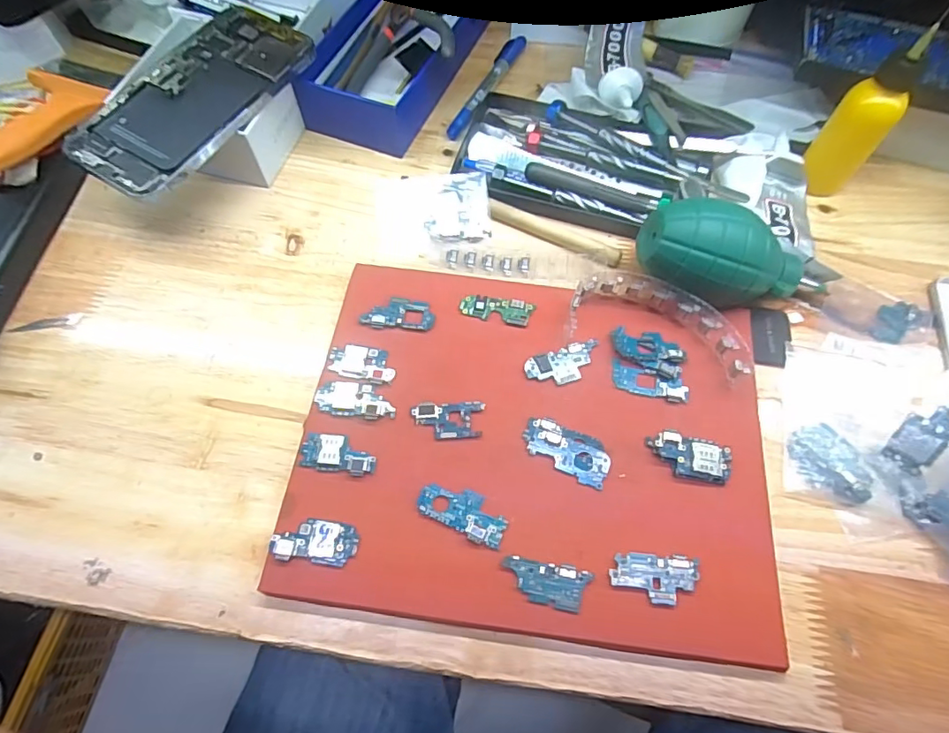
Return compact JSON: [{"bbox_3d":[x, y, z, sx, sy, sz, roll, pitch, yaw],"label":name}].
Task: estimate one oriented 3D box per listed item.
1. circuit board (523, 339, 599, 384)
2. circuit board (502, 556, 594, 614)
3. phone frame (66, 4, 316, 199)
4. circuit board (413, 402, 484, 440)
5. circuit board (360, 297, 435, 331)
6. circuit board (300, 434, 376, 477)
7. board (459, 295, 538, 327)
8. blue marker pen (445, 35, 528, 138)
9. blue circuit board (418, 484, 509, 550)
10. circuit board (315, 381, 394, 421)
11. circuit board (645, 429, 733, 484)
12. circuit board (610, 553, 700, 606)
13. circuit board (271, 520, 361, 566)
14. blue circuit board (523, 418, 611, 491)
[{"bbox_3d":[0.053,-0.002,0.297,0.046,0.004,0.020,-19,66,-10],"label":"circuit board"},{"bbox_3d":[0.034,0.103,0.245,0.041,0.004,0.019,11,65,4],"label":"circuit board"},{"bbox_3d":[-0.183,-0.177,0.334,0.082,0.010,0.157,29,67,12],"label":"phone frame"},{"bbox_3d":[-0.014,0.029,0.280,0.038,0.004,0.021,-1,64,-2],"label":"circuit board"},{"bbox_3d":[-0.046,-0.033,0.308,0.043,0.004,0.021,3,64,0],"label":"circuit board"},{"bbox_3d":[-0.071,0.046,0.269,0.038,0.004,0.019,8,65,2],"label":"circuit board"},{"bbox_3d":[0.014,-0.036,0.312,0.044,0.004,0.016,9,65,3],"label":"board"},{"bbox_3d":[0.011,-0.229,0.416,0.014,0.011,0.131,24,66,10],"label":"blue marker pen"},{"bbox_3d":[-0.005,0.073,0.259,0.045,0.004,0.021,25,66,10],"label":"blue circuit board"},{"bbox_3d":[-0.065,0.018,0.282,0.043,0.004,0.020,8,64,2],"label":"circuit board"},{"bbox_3d":[0.115,0.048,0.273,0.042,0.007,0.023,9,65,3],"label":"circuit board"},{"bbox_3d":[0.087,0.102,0.247,0.042,0.004,0.022,2,64,0],"label":"circuit board"},{"bbox_3d":[-0.077,0.085,0.250,0.041,0.004,0.020,7,64,2],"label":"circuit board"},{"bbox_3d":[0.050,0.044,0.275,0.047,0.004,0.024,24,66,10],"label":"blue circuit board"}]

